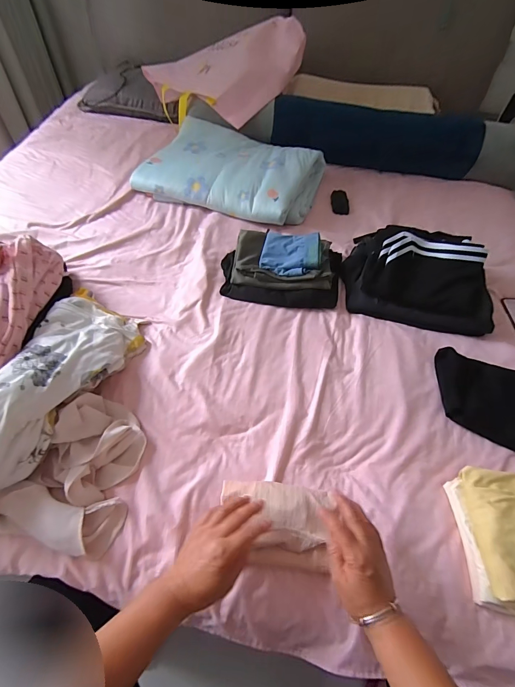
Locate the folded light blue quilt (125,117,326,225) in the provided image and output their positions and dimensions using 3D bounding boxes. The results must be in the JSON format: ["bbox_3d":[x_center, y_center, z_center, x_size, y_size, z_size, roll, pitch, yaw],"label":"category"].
[{"bbox_3d":[-0.080,-0.547,1.057,0.534,0.102,0.359,20,55,11],"label":"folded light blue quilt"}]

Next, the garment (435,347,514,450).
[{"bbox_3d":[0.498,0.119,0.635,0.304,0.039,0.167,18,54,10],"label":"garment"}]

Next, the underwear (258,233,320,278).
[{"bbox_3d":[0.082,-0.222,0.811,0.140,0.039,0.129,7,53,1],"label":"underwear"}]

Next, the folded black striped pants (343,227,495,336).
[{"bbox_3d":[0.382,-0.183,0.801,0.328,0.125,0.264,13,54,6],"label":"folded black striped pants"}]

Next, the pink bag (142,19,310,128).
[{"bbox_3d":[-0.097,-0.974,1.184,0.525,0.082,0.439,-36,75,0],"label":"pink bag"}]

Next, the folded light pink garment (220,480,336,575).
[{"bbox_3d":[0.025,0.269,0.504,0.163,0.027,0.111,6,53,1],"label":"folded light pink garment"}]

